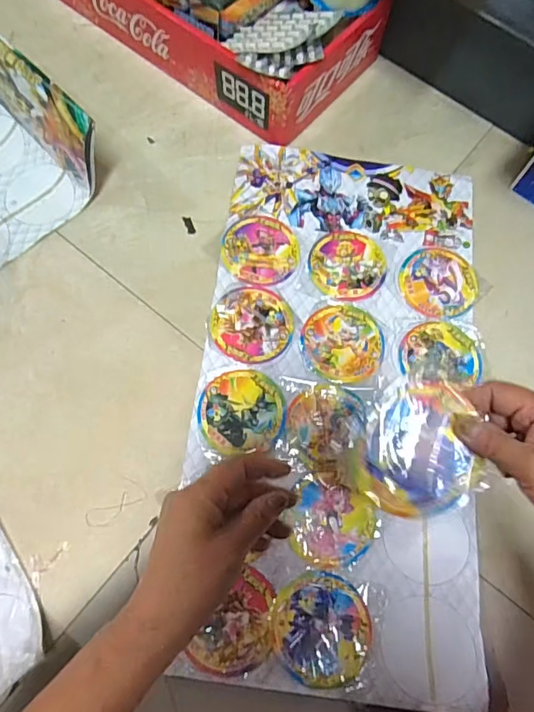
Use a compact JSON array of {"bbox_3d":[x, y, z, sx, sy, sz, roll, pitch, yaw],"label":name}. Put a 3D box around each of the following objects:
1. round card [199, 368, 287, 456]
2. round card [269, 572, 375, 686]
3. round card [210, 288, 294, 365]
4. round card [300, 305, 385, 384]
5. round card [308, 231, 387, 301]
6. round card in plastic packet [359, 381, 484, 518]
[{"bbox_3d":[-0.028,0.060,0.541,0.092,0.006,0.090,1,70,-2],"label":"round card"},{"bbox_3d":[0.053,0.260,0.468,0.091,0.004,0.093,1,63,-2],"label":"round card"},{"bbox_3d":[-0.018,-0.038,0.576,0.095,0.005,0.093,1,70,-2],"label":"round card"},{"bbox_3d":[0.089,-0.015,0.575,0.094,0.005,0.093,1,70,-2],"label":"round card"},{"bbox_3d":[0.101,-0.114,0.609,0.093,0.004,0.092,1,70,-2],"label":"round card"},{"bbox_3d":[0.107,0.067,0.344,0.083,0.011,0.092,-9,98,-2],"label":"round card in plastic packet"}]

